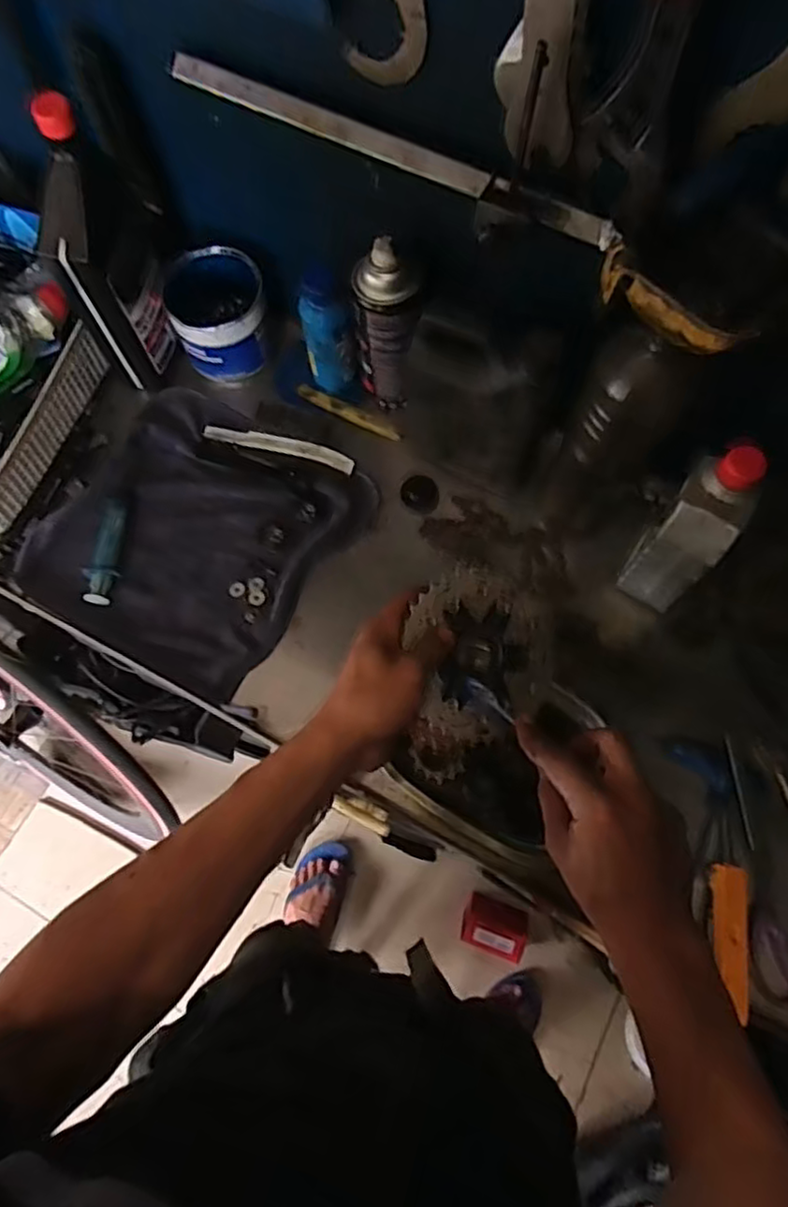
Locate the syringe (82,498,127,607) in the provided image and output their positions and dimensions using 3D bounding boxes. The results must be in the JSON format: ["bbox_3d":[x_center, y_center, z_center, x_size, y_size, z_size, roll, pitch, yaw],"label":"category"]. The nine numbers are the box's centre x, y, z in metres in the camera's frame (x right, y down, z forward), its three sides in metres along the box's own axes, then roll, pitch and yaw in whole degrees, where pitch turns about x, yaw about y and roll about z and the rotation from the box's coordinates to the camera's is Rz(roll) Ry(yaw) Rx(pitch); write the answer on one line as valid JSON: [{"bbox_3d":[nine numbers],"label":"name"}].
[{"bbox_3d":[-0.283,-0.053,0.657,0.027,0.023,0.117,0,69,1],"label":"syringe"}]

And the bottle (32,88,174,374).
[{"bbox_3d":[-0.265,-0.330,0.624,0.051,0.230,0.114,15,70,6],"label":"bottle"}]

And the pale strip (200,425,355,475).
[{"bbox_3d":[-0.121,-0.167,0.708,0.165,0.008,0.025,16,71,7],"label":"pale strip"}]

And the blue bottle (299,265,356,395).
[{"bbox_3d":[-0.063,-0.269,0.657,0.051,0.131,0.054,-2,69,0],"label":"blue bottle"}]

